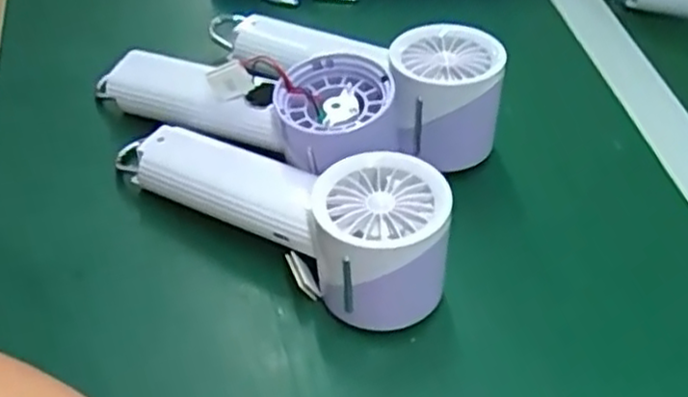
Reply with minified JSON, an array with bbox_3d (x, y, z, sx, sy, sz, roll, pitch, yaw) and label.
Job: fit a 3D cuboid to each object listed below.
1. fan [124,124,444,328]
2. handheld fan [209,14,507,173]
[{"bbox_3d":[-0.035,-0.003,0.365,0.193,0.064,0.065,27,54,19],"label":"fan"},{"bbox_3d":[-0.001,-0.070,0.423,0.185,0.073,0.060,19,51,13],"label":"handheld fan"}]

